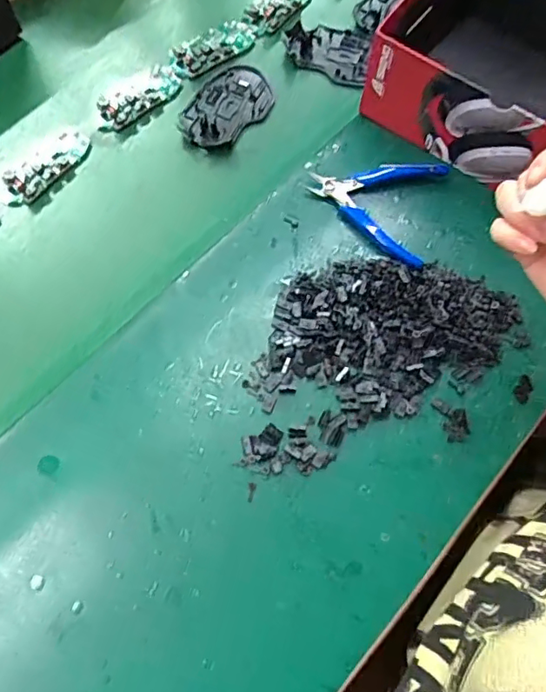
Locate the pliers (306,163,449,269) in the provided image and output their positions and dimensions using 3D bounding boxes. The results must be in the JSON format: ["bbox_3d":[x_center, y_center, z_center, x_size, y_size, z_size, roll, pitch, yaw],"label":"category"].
[{"bbox_3d":[0.090,-0.134,0.496,0.114,0.013,0.106,18,68,7],"label":"pliers"}]

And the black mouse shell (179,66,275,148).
[{"bbox_3d":[-0.047,-0.243,0.553,0.073,0.014,0.108,39,72,15],"label":"black mouse shell"}]

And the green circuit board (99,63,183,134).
[{"bbox_3d":[-0.138,-0.251,0.557,0.098,0.011,0.042,-40,72,-16],"label":"green circuit board"}]

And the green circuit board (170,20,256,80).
[{"bbox_3d":[-0.065,-0.319,0.586,0.098,0.011,0.047,-36,71,-15],"label":"green circuit board"}]

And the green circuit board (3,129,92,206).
[{"bbox_3d":[-0.215,-0.171,0.522,0.040,0.012,0.095,36,71,14],"label":"green circuit board"}]

